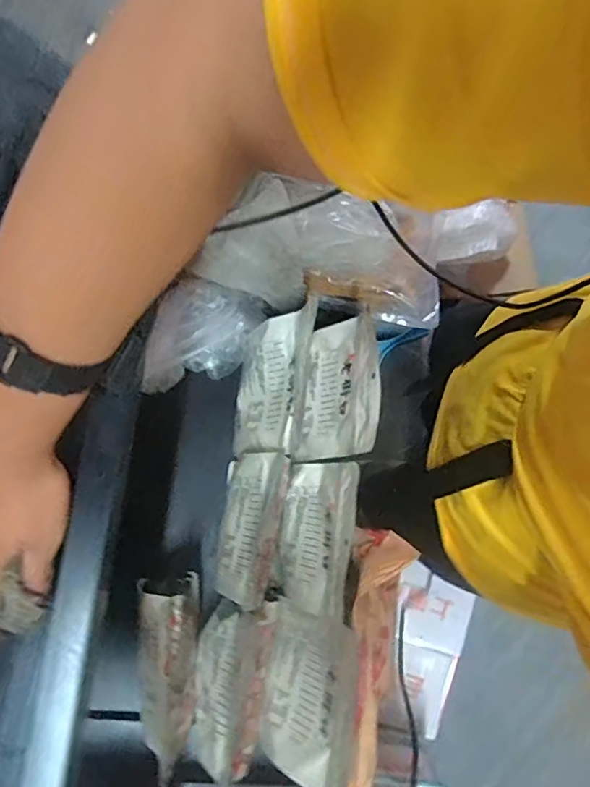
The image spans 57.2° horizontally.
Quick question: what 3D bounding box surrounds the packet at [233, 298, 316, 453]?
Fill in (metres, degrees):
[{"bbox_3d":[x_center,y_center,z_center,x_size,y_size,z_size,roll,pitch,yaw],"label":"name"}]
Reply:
[{"bbox_3d":[-0.031,-0.011,0.663,0.021,0.147,0.185,9,93,-34],"label":"packet"}]

